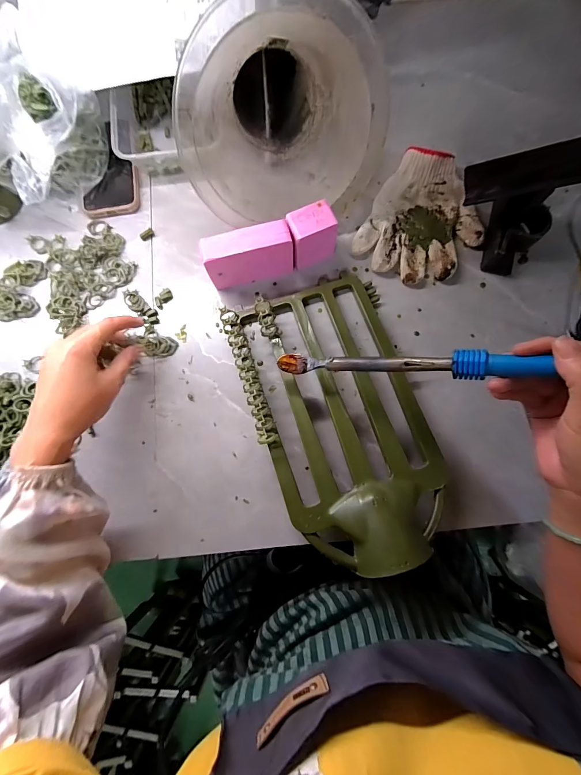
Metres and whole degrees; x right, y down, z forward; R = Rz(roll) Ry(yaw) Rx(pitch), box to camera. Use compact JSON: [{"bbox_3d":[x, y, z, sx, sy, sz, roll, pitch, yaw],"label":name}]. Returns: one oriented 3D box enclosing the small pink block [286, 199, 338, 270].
[{"bbox_3d":[0.027,-0.191,0.416,0.055,0.069,0.041,-24,80,-3],"label":"small pink block"}]

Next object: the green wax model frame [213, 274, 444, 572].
[{"bbox_3d":[0.054,0.021,0.370,0.192,0.071,0.334,-17,80,-2],"label":"green wax model frame"}]

